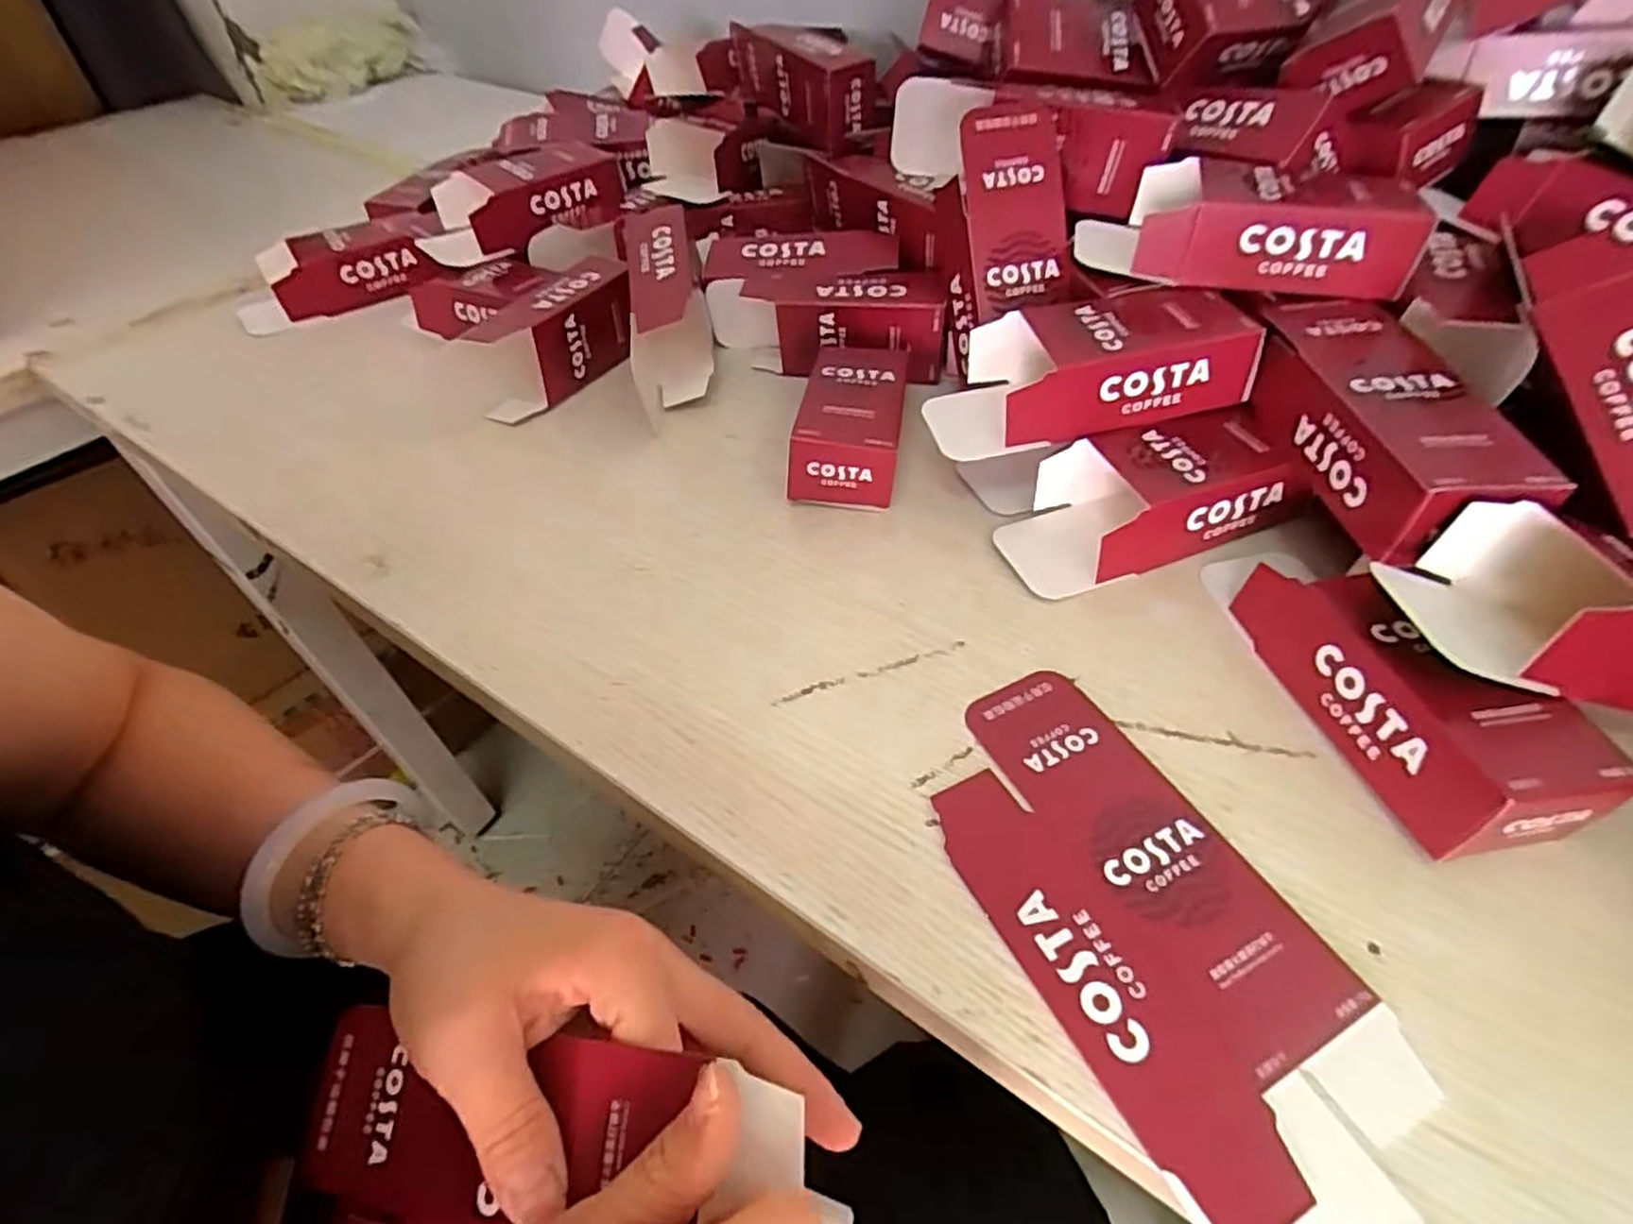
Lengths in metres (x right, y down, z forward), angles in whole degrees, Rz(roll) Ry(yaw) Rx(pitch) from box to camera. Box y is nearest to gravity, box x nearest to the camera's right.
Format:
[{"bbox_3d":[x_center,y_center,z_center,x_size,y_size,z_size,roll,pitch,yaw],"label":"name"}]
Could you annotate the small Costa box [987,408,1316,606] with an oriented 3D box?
[{"bbox_3d":[0.165,-0.059,0.384,0.140,0.043,0.065,-16,49,-11],"label":"small Costa box"}]

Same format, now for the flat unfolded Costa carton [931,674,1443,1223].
[{"bbox_3d":[0.116,0.109,0.259,0.092,0.004,0.208,-23,51,-16],"label":"flat unfolded Costa carton"}]

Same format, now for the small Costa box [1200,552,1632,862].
[{"bbox_3d":[0.227,0.018,0.308,0.056,0.045,0.157,-12,49,-7],"label":"small Costa box"}]

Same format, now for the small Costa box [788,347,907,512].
[{"bbox_3d":[0.021,-0.111,0.440,0.058,0.044,0.112,4,49,7],"label":"small Costa box"}]

